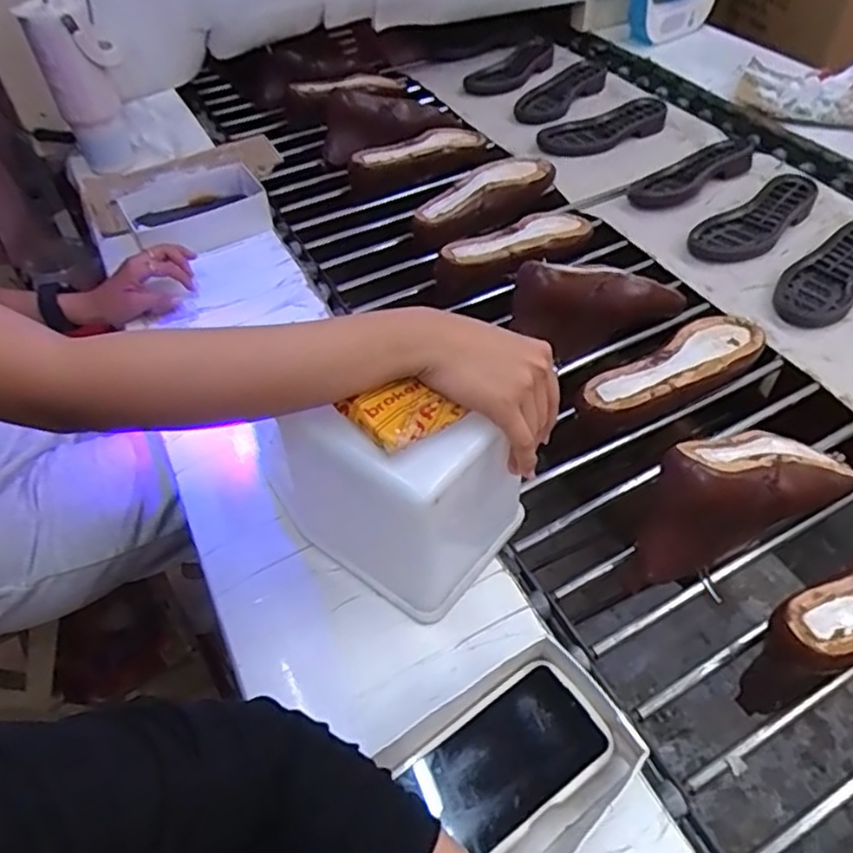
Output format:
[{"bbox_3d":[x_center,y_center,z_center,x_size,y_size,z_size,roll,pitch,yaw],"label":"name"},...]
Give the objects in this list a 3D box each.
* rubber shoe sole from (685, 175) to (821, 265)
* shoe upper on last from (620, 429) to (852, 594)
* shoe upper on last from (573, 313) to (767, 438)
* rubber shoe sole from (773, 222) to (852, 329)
[{"bbox_3d":[0.465,-0.297,0.963,0.228,0.031,0.085,-32,54,-25],"label":"rubber shoe sole"},{"bbox_3d":[0.278,0.058,0.621,0.229,0.102,0.074,-20,50,-16],"label":"shoe upper on last"},{"bbox_3d":[0.261,-0.049,0.742,0.236,0.061,0.067,-23,51,-19],"label":"shoe upper on last"},{"bbox_3d":[0.531,-0.207,0.888,0.087,0.034,0.225,34,57,29],"label":"rubber shoe sole"}]

